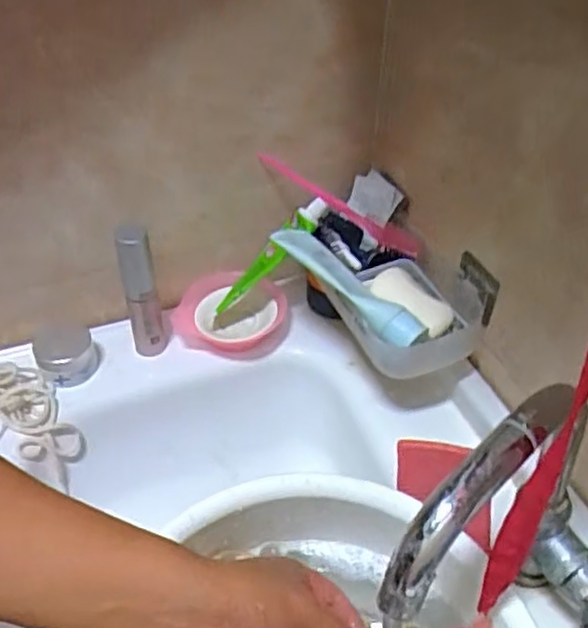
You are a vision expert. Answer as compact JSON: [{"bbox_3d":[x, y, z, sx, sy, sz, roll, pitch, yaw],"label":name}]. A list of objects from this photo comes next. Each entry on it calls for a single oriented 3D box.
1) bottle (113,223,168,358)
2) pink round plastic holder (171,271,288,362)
[{"bbox_3d":[-0.153,-0.014,0.688,0.032,0.176,0.032,-10,44,-12],"label":"bottle"},{"bbox_3d":[-0.068,0.001,0.755,0.121,0.046,0.094,5,43,4],"label":"pink round plastic holder"}]

